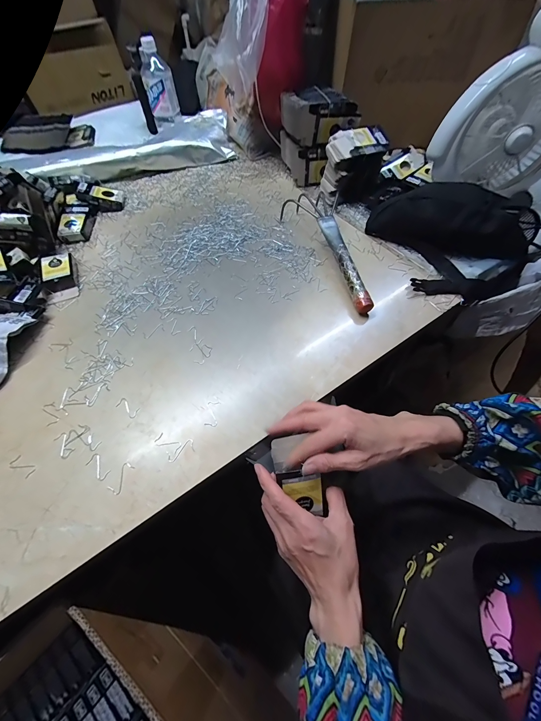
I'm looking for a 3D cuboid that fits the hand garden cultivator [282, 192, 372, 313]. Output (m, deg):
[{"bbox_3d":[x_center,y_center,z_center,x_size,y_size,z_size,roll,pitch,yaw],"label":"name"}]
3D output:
[{"bbox_3d":[0.109,-0.219,0.511,0.093,0.047,0.331,-15,61,-7],"label":"hand garden cultivator"}]

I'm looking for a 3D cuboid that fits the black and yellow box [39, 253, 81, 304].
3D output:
[{"bbox_3d":[-0.384,-0.152,0.494,0.053,0.027,0.102,-21,62,-10],"label":"black and yellow box"}]

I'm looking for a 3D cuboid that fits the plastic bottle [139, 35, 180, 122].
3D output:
[{"bbox_3d":[-0.283,-0.705,0.688,0.074,0.130,0.078,-15,61,-7],"label":"plastic bottle"}]

